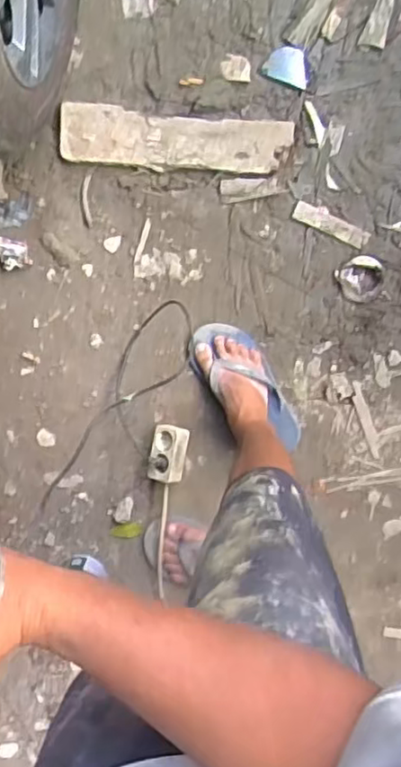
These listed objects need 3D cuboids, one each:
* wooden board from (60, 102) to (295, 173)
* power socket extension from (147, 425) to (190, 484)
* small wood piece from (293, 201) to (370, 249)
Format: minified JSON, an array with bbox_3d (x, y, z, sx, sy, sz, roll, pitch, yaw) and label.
[{"bbox_3d":[-0.046,-0.447,1.202,0.417,0.022,0.103,6,94,-1],"label":"wooden board"},{"bbox_3d":[-0.060,0.135,1.243,0.069,0.069,0.113,9,94,-1],"label":"power socket extension"},{"bbox_3d":[0.249,-0.302,1.235,0.148,0.005,0.034,25,94,-3],"label":"small wood piece"}]

